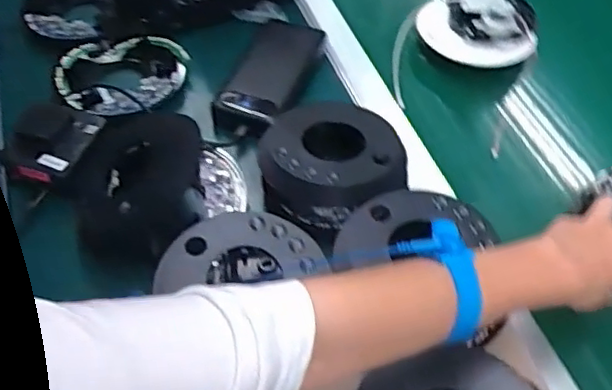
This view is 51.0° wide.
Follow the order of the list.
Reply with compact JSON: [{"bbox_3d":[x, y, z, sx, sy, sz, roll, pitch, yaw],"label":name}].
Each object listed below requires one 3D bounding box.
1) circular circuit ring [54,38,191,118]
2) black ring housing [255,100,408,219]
[{"bbox_3d":[-0.190,-0.122,0.651,0.114,0.025,0.117,1,52,-1],"label":"circular circuit ring"},{"bbox_3d":[0.022,-0.028,0.566,0.127,0.050,0.117,2,52,0],"label":"black ring housing"}]

